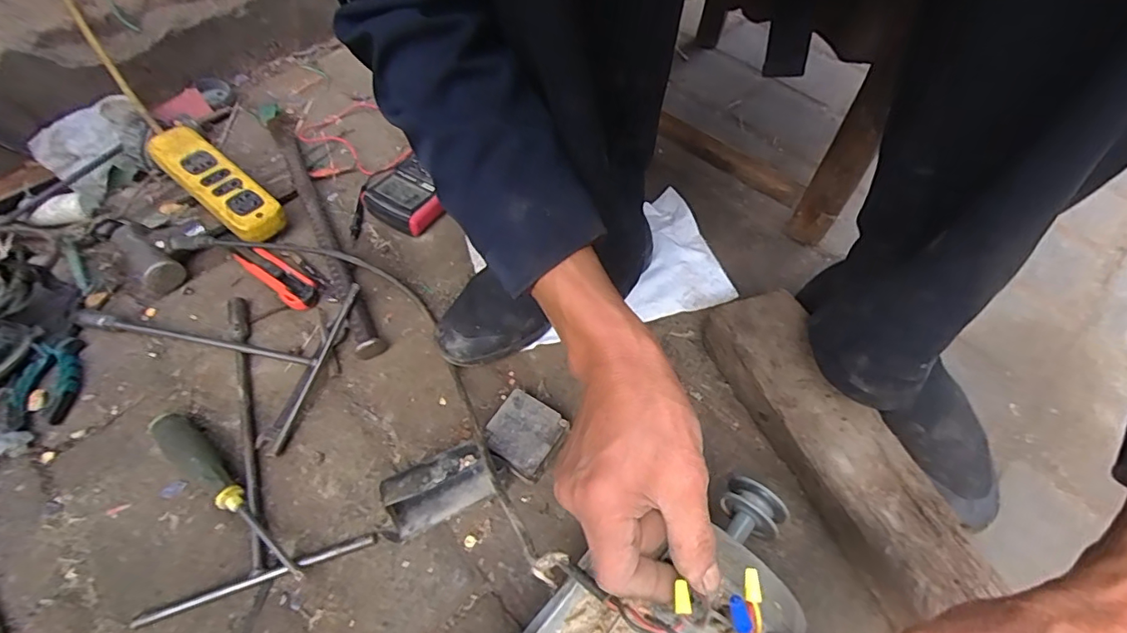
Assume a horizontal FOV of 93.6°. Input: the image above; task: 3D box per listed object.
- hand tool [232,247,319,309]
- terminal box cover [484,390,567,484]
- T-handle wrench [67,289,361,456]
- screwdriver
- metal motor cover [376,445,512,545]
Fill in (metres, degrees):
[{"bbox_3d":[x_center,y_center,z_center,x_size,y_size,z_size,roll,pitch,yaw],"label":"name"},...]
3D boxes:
[{"bbox_3d":[-0.319,-0.046,0.593,0.116,0.023,0.035,34,64,21],"label":"hand tool"},{"bbox_3d":[-0.035,0.108,0.483,0.063,0.026,0.064,29,62,19],"label":"terminal box cover"},{"bbox_3d":[-0.377,0.012,0.553,0.303,0.030,0.177,15,58,11],"label":"T-handle wrench"},{"bbox_3d":[-0.289,0.150,0.460,0.204,0.034,0.027,32,63,20],"label":"screwdriver"},{"bbox_3d":[-0.103,0.143,0.446,0.103,0.050,0.046,-23,59,-13],"label":"metal motor cover"}]

